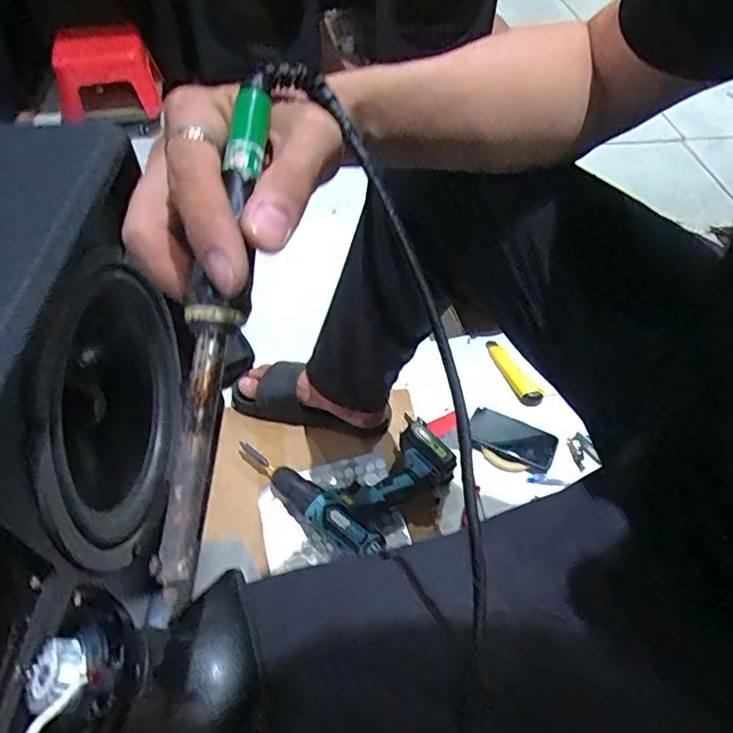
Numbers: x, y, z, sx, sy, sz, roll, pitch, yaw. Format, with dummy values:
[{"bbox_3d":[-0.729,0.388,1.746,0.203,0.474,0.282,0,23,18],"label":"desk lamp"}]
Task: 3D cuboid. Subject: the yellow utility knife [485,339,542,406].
[{"bbox_3d":[0.259,0.009,0.969,0.033,0.026,0.145,-23,56,-17],"label":"yellow utility knife"}]

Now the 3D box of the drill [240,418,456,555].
[{"bbox_3d":[-0.023,0.148,0.812,0.242,0.077,0.215,38,61,25],"label":"drill"}]

